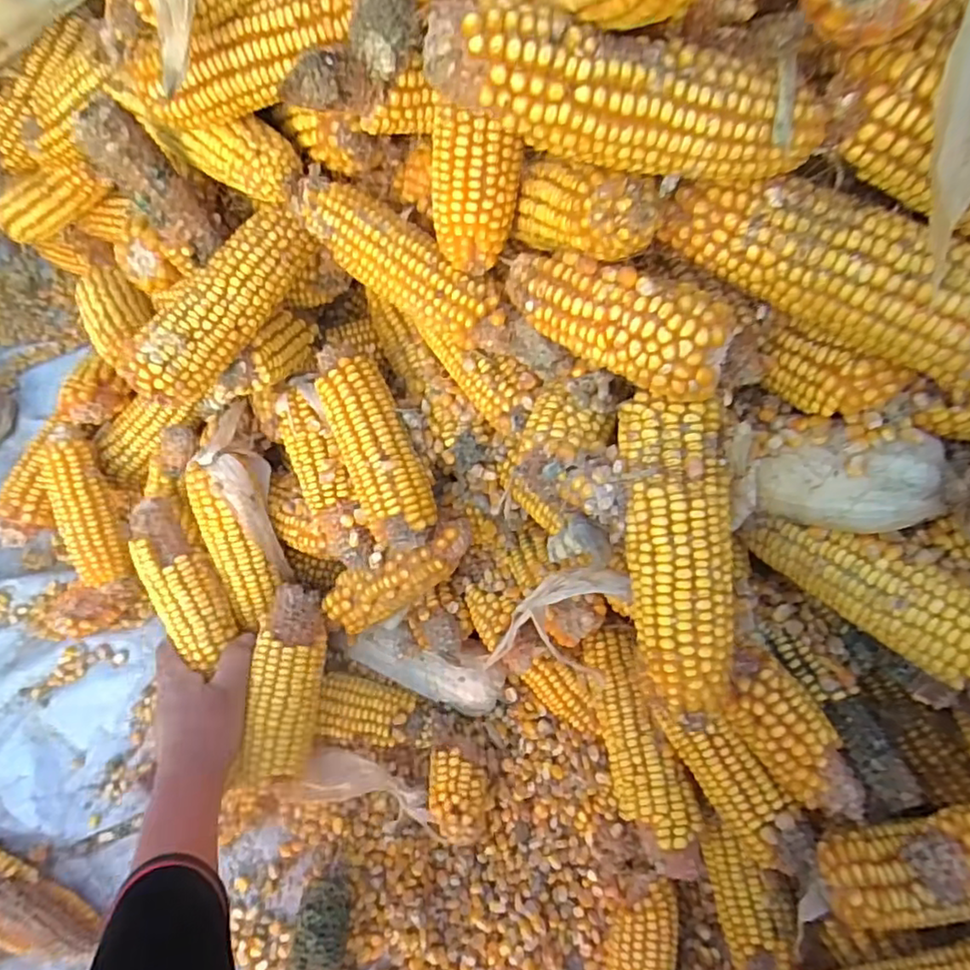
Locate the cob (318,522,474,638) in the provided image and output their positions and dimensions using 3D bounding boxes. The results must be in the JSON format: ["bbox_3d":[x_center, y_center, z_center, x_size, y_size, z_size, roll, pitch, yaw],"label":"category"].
[{"bbox_3d":[-0.061,0.069,0.476,0.141,0.051,0.043,-33,66,25],"label":"cob"}]

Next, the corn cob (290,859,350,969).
[{"bbox_3d":[-0.117,0.331,0.442,0.035,0.045,0.109,3,68,3],"label":"corn cob"}]

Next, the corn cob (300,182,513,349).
[{"bbox_3d":[-0.048,-0.127,0.370,0.148,0.033,0.035,34,73,15],"label":"corn cob"}]

